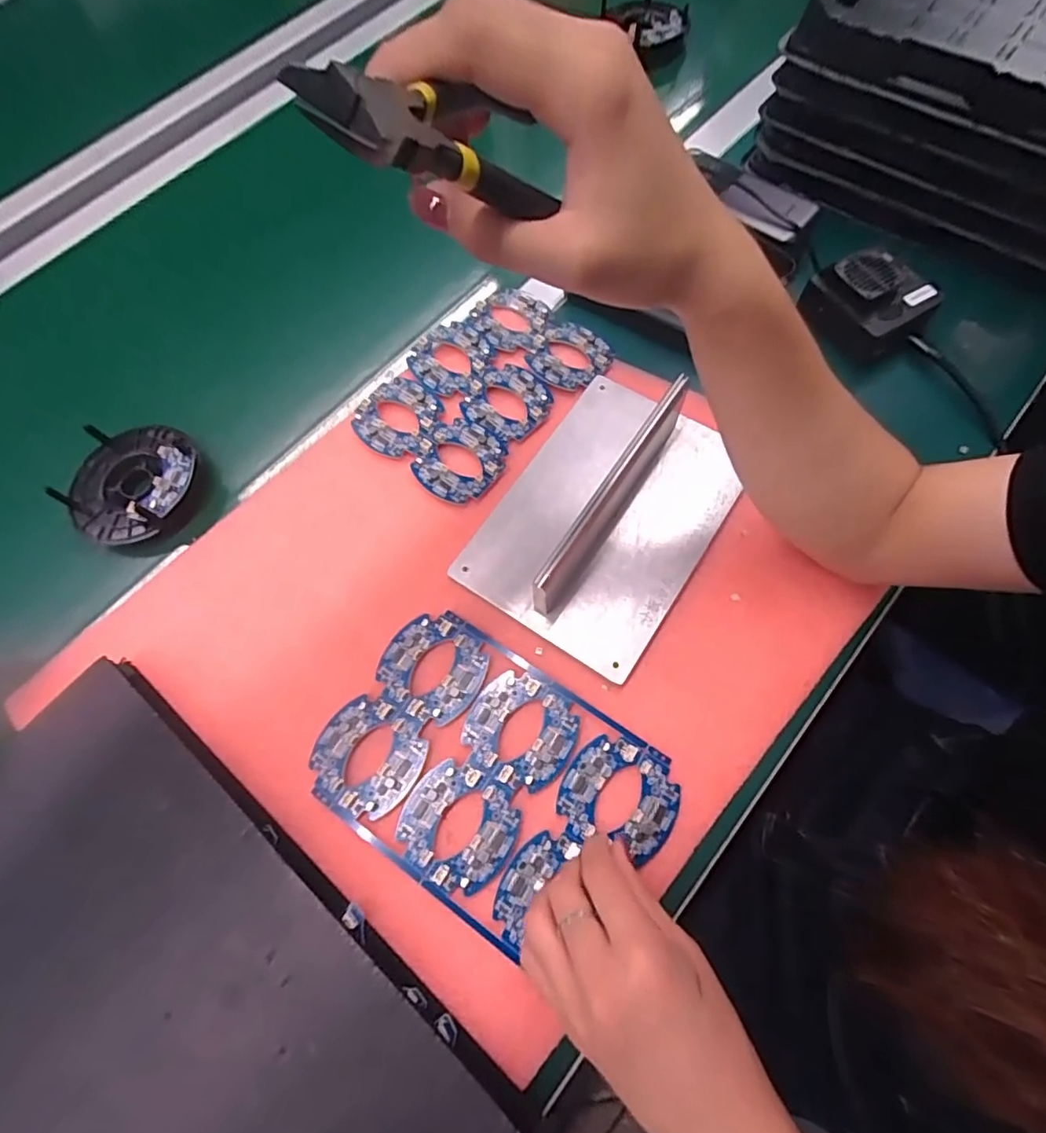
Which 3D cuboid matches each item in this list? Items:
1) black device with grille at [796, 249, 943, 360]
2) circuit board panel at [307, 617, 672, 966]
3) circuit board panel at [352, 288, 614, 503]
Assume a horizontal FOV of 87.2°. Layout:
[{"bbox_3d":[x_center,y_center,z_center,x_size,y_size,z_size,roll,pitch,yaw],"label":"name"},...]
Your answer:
[{"bbox_3d":[0.278,-0.216,0.443,0.079,0.044,0.079,-31,70,-8],"label":"black device with grille"},{"bbox_3d":[-0.020,0.127,0.335,0.199,0.004,0.139,31,72,14],"label":"circuit board panel"},{"bbox_3d":[-0.034,-0.146,0.439,0.130,0.008,0.189,40,77,16],"label":"circuit board panel"}]

